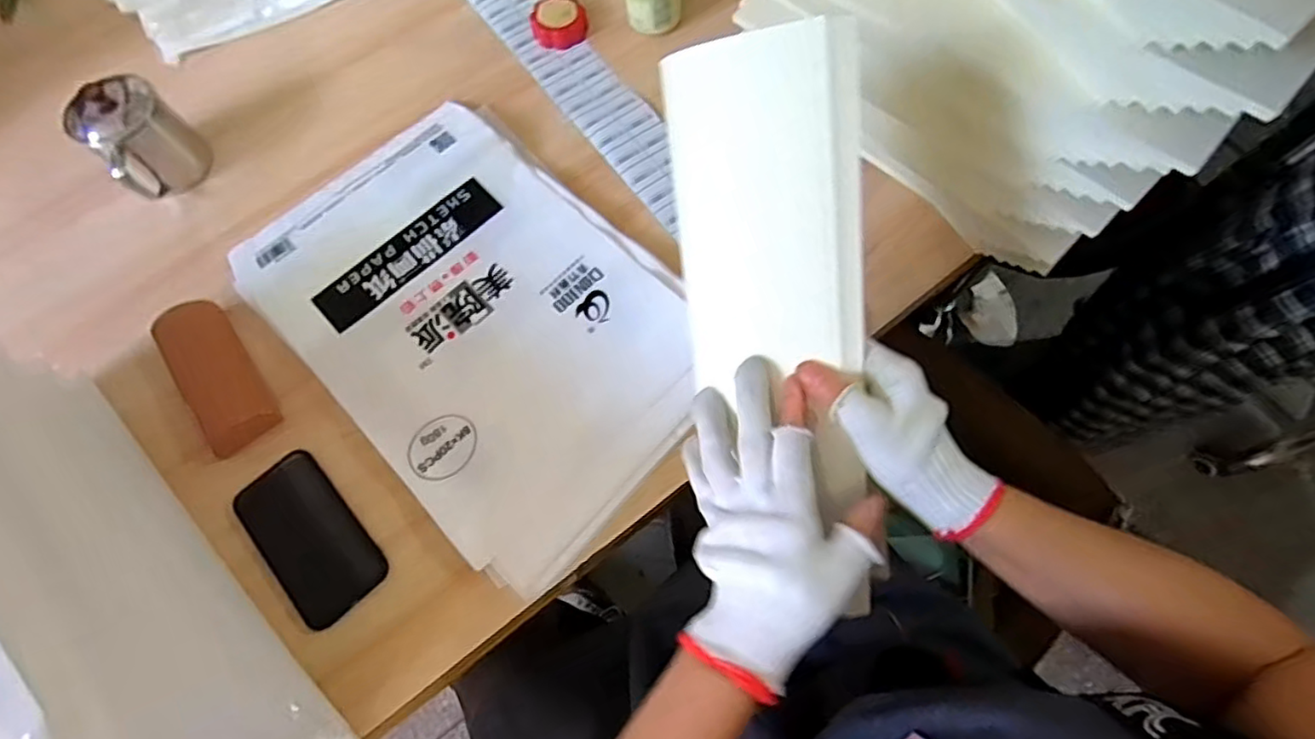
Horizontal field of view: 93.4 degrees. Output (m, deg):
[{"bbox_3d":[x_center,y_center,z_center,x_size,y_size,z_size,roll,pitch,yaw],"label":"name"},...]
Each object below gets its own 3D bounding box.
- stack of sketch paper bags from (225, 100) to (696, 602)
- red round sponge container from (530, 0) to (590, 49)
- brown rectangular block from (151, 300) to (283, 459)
[{"bbox_3d":[-0.172,-0.063,0.606,0.307,0.022,0.467,-43,72,-13],"label":"stack of sketch paper bags"},{"bbox_3d":[-0.119,-0.426,0.757,0.066,0.033,0.066,-1,69,3],"label":"red round sponge container"},{"bbox_3d":[-0.426,0.001,0.594,0.058,0.024,0.167,-35,71,-10],"label":"brown rectangular block"}]

